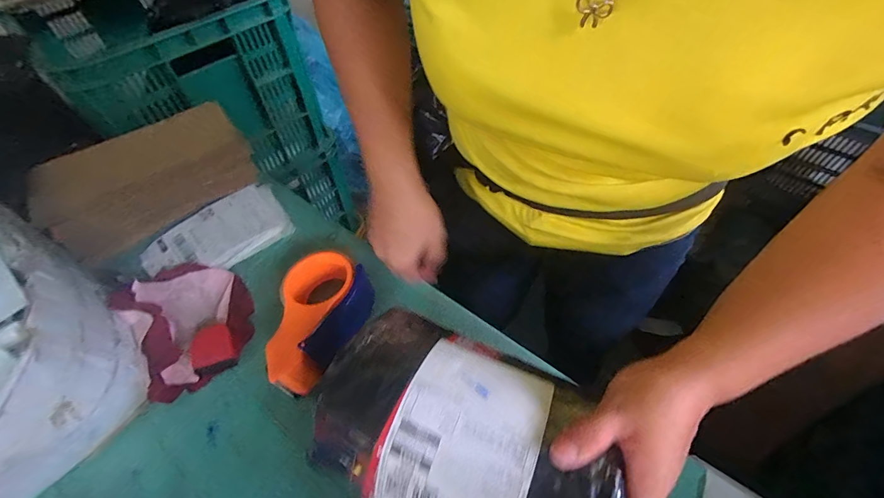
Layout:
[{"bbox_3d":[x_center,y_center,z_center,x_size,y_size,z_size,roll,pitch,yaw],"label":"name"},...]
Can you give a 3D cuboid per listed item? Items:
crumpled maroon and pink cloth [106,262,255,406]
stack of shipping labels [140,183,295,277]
[{"bbox_3d":[-0.297,0.078,0.457,0.119,0.062,0.159,-28,56,-17],"label":"crumpled maroon and pink cloth"},{"bbox_3d":[-0.315,-0.022,0.537,0.185,0.016,0.118,-37,59,-23],"label":"stack of shipping labels"}]

